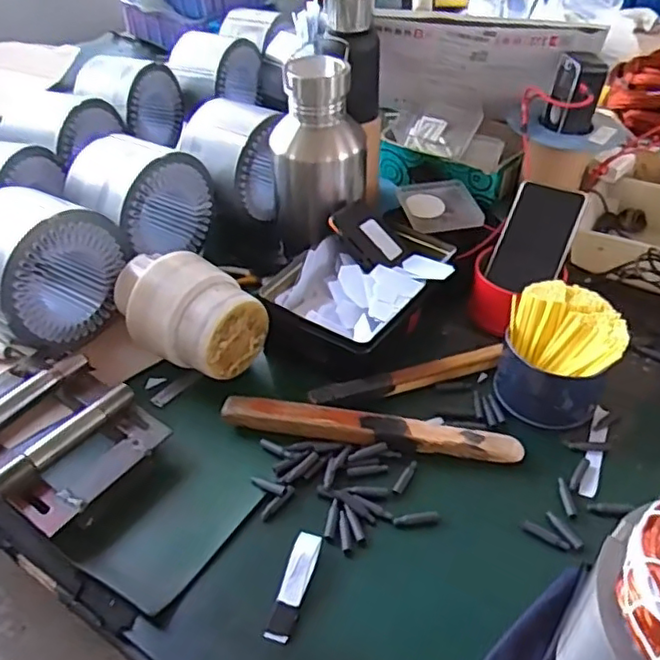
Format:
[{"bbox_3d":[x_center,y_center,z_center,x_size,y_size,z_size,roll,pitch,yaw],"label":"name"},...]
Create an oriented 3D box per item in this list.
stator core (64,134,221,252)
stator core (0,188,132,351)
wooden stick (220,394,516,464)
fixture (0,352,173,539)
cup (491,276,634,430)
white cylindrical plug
[{"bbox_3d":[-0.236,-0.165,0.778,0.103,0.125,0.147,23,48,26],"label":"stator core"},{"bbox_3d":[-0.313,-0.071,0.675,0.111,0.132,0.153,22,47,25],"label":"stator core"},{"bbox_3d":[0.037,0.091,0.575,0.273,0.026,0.030,5,42,9],"label":"wooden stick"},{"bbox_3d":[-0.261,0.092,0.569,0.191,0.043,0.138,24,48,27],"label":"fixture"},{"bbox_3d":[0.220,0.021,0.594,0.104,0.089,0.102,17,46,21],"label":"cup"},{"bbox_3d":[-0.139,-0.011,0.637,0.124,0.098,0.109,32,52,33],"label":"white cylindrical plug"}]

